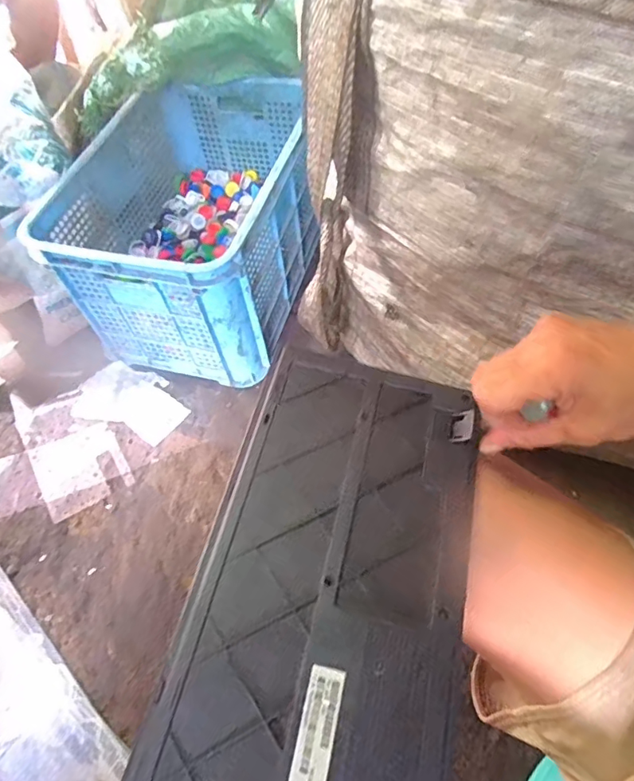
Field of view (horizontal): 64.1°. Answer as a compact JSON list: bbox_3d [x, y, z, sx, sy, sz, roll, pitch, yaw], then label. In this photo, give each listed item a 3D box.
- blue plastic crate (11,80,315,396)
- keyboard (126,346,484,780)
[{"bbox_3d":[-0.219,-0.309,0.982,0.380,0.316,0.515,15,59,12],"label":"blue plastic crate"},{"bbox_3d":[-0.006,0.161,0.250,0.143,0.023,0.418,12,58,11],"label":"keyboard"}]

